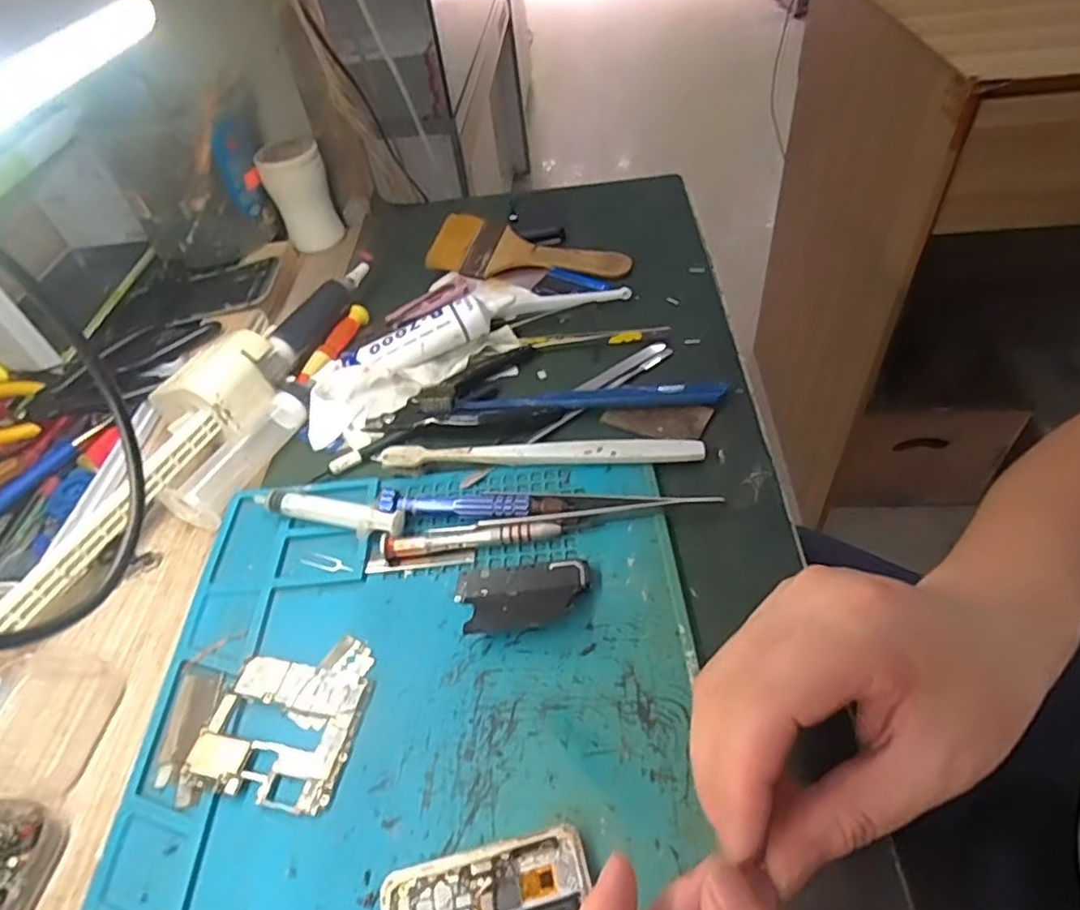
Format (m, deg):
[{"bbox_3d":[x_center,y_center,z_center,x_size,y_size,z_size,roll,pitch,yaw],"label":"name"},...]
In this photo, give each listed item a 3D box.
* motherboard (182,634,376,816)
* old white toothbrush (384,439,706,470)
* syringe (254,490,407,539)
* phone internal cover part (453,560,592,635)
[{"bbox_3d":[-0.112,0.114,0.284,0.065,0.006,0.072,5,49,11],"label":"motherboard"},{"bbox_3d":[0.000,0.001,0.368,0.183,0.011,0.013,-1,48,6],"label":"old white toothbrush"},{"bbox_3d":[-0.117,0.033,0.353,0.089,0.015,0.016,10,50,15],"label":"syringe"},{"bbox_3d":[-0.008,0.068,0.309,0.065,0.008,0.037,-7,48,1],"label":"phone internal cover part"}]

